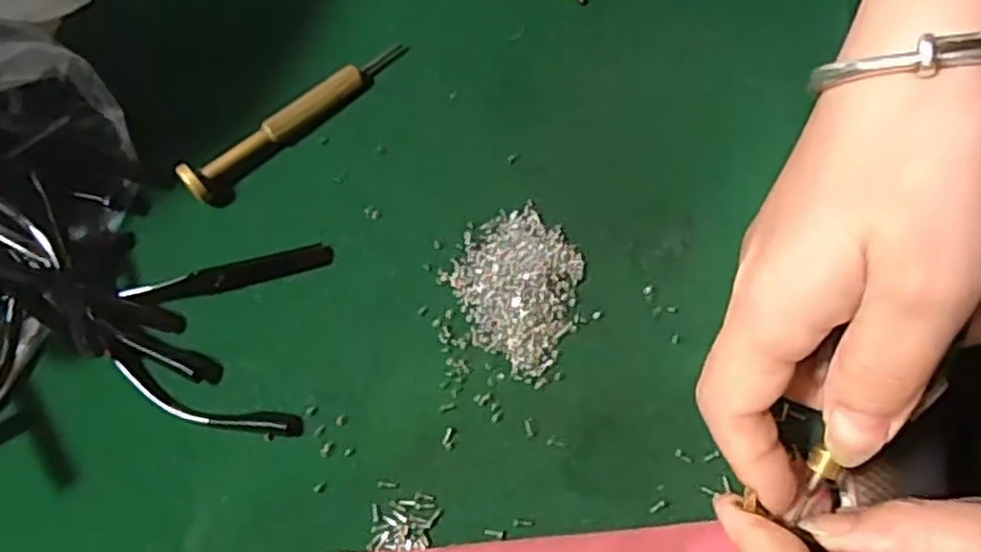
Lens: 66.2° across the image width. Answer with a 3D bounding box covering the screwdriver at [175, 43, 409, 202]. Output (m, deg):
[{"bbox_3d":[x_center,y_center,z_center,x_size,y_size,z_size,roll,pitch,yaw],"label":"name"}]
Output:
[{"bbox_3d":[-0.071,-0.060,0.276,0.095,0.014,0.012,-42,75,-11],"label":"screwdriver"}]

